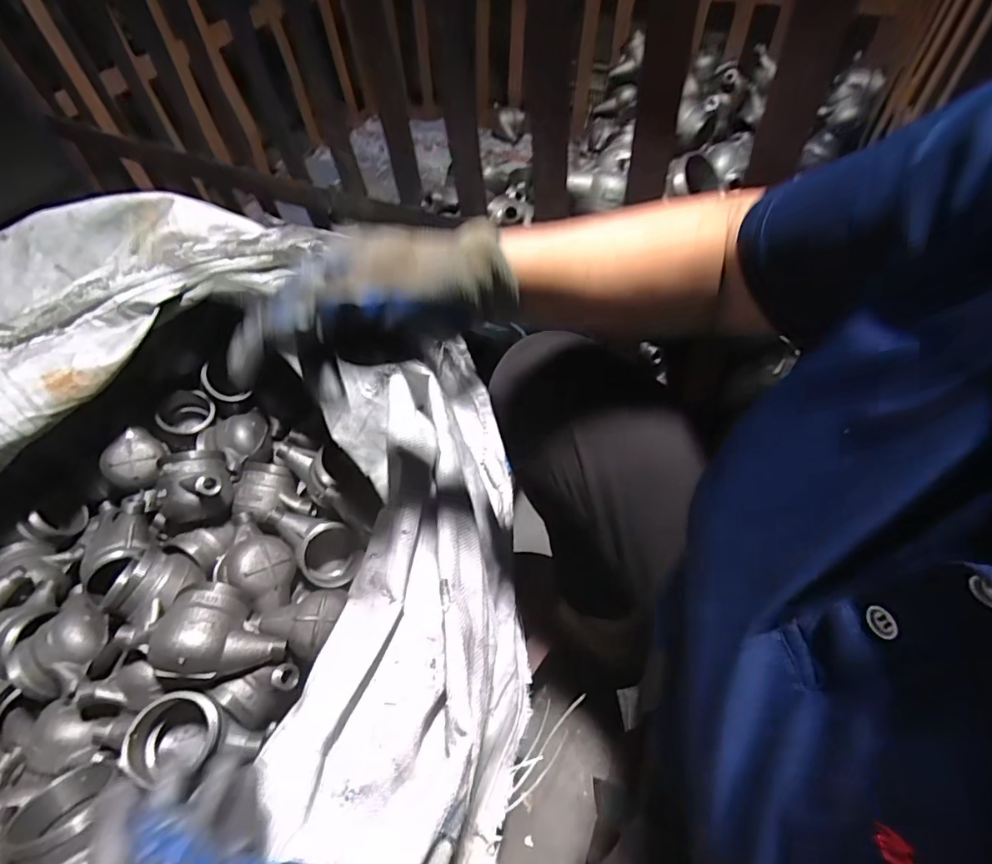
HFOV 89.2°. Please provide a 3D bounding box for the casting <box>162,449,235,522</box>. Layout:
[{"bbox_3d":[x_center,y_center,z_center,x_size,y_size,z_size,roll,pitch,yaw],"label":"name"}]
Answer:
[{"bbox_3d":[-0.373,0.068,0.636,0.084,0.071,0.076,-10,54,-3],"label":"casting"}]

